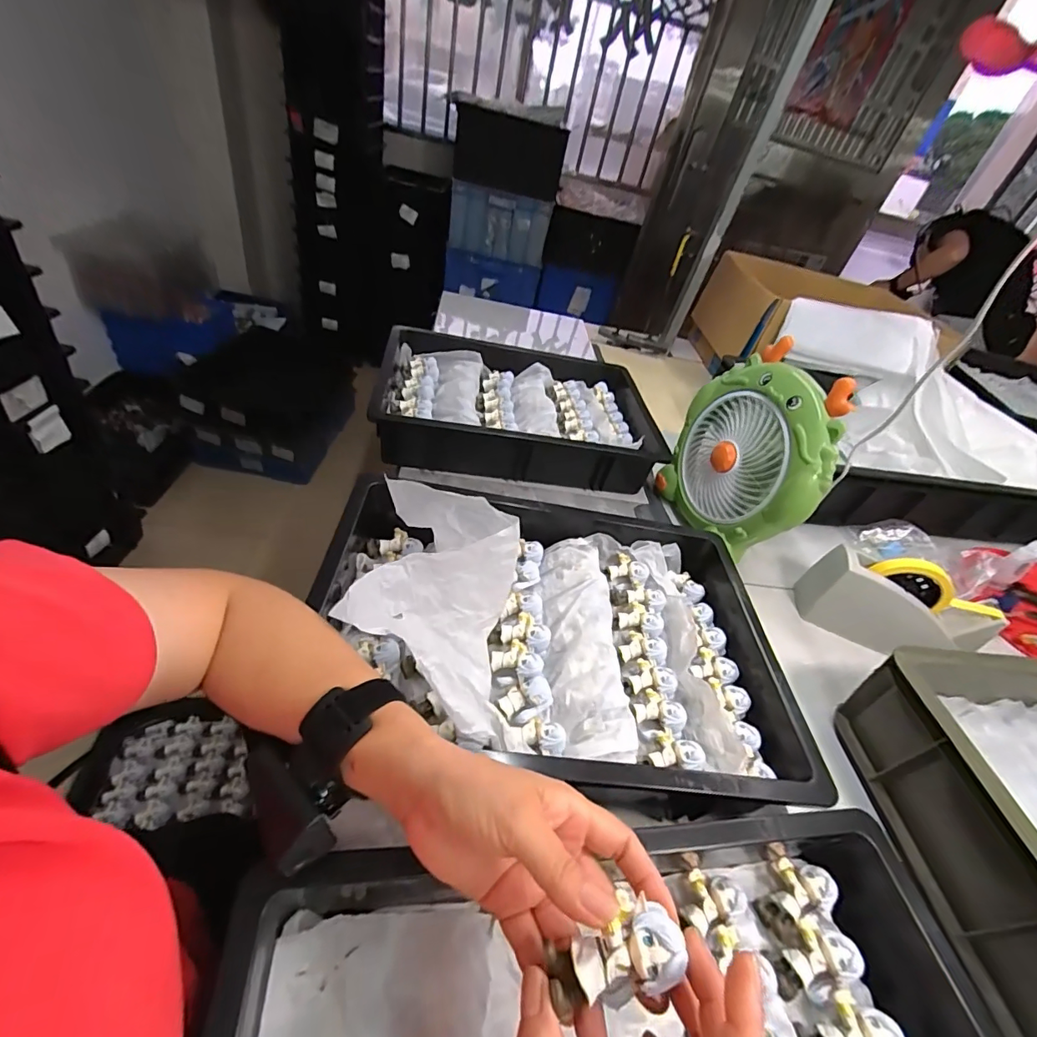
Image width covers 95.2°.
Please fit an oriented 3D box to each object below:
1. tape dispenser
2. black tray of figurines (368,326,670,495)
[{"bbox_3d":[0.482,0.114,0.601,0.200,0.110,0.070,27,42,14],"label":"tape dispenser"},{"bbox_3d":[-0.004,-0.218,0.850,0.463,0.099,0.404,8,41,-9],"label":"black tray of figurines"}]

